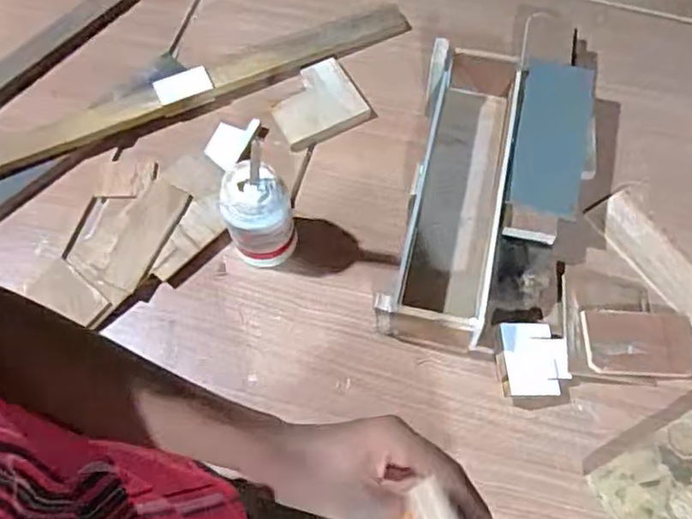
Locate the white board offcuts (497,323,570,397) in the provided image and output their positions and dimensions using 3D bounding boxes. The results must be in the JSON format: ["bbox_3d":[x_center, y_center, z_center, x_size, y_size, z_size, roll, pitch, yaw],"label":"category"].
[{"bbox_3d":[0.209,0.112,0.696,0.077,0.034,0.080,-3,65,1],"label":"white board offcuts"}]

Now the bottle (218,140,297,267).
[{"bbox_3d":[-0.105,-0.054,0.727,0.073,0.138,0.077,-25,67,-9],"label":"bottle"}]

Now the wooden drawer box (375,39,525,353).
[{"bbox_3d":[0.134,-0.090,0.771,0.114,0.092,0.385,11,66,7],"label":"wooden drawer box"}]

